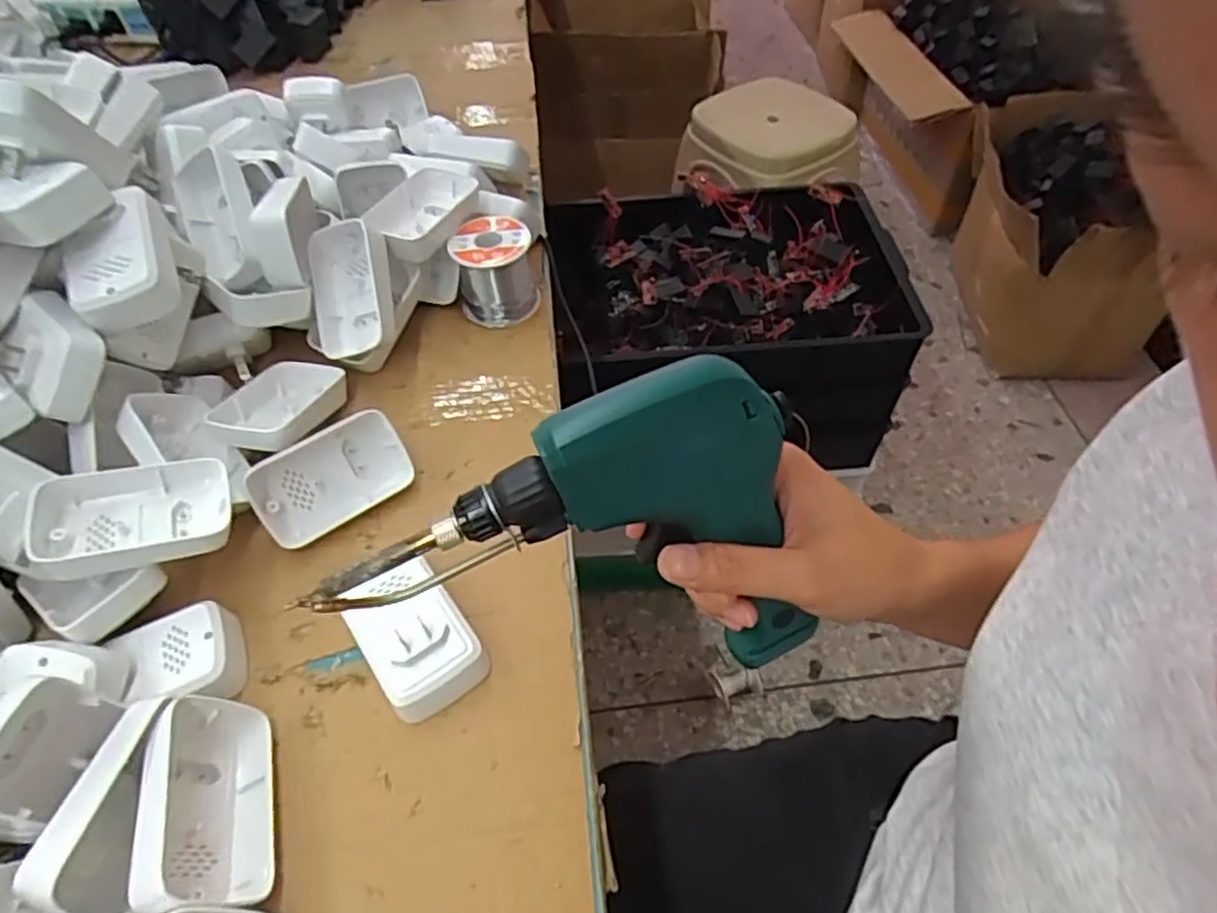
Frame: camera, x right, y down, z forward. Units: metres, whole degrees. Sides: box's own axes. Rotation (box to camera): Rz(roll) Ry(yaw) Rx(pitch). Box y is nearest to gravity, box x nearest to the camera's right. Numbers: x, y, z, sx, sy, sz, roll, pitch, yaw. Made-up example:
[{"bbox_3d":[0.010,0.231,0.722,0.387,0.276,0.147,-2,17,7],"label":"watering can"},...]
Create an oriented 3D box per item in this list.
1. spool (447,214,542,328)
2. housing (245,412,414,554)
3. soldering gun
[{"bbox_3d":[-0.091,-0.150,0.590,0.061,0.065,0.061,-10,51,-6],"label":"spool"},{"bbox_3d":[-0.178,0.014,0.471,0.095,0.058,0.026,-34,26,-22],"label":"housing"},{"bbox_3d":[-0.017,0.036,0.299,0.177,0.144,0.050,-7,51,-4],"label":"soldering gun"}]

